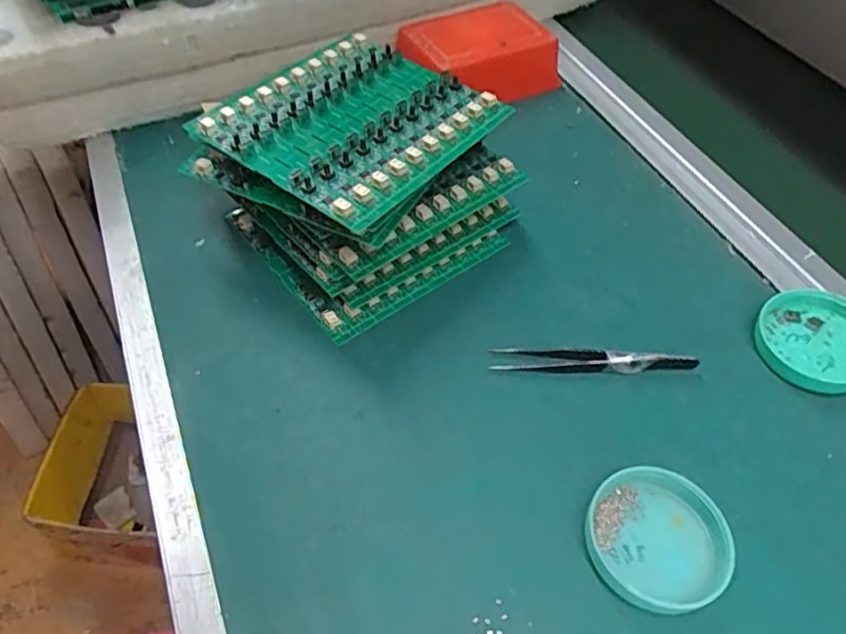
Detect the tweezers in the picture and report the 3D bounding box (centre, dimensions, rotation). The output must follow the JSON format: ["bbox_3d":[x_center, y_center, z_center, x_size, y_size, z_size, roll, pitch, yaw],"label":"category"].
[{"bbox_3d":[0.098,0.024,0.358,0.114,0.011,0.015,1,52,-1],"label":"tweezers"}]

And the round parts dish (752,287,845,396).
[{"bbox_3d":[0.233,0.012,0.366,0.066,0.015,0.066,-3,57,4],"label":"round parts dish"}]

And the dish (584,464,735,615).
[{"bbox_3d":[0.110,0.104,0.292,0.064,0.013,0.063,1,52,-1],"label":"dish"}]

